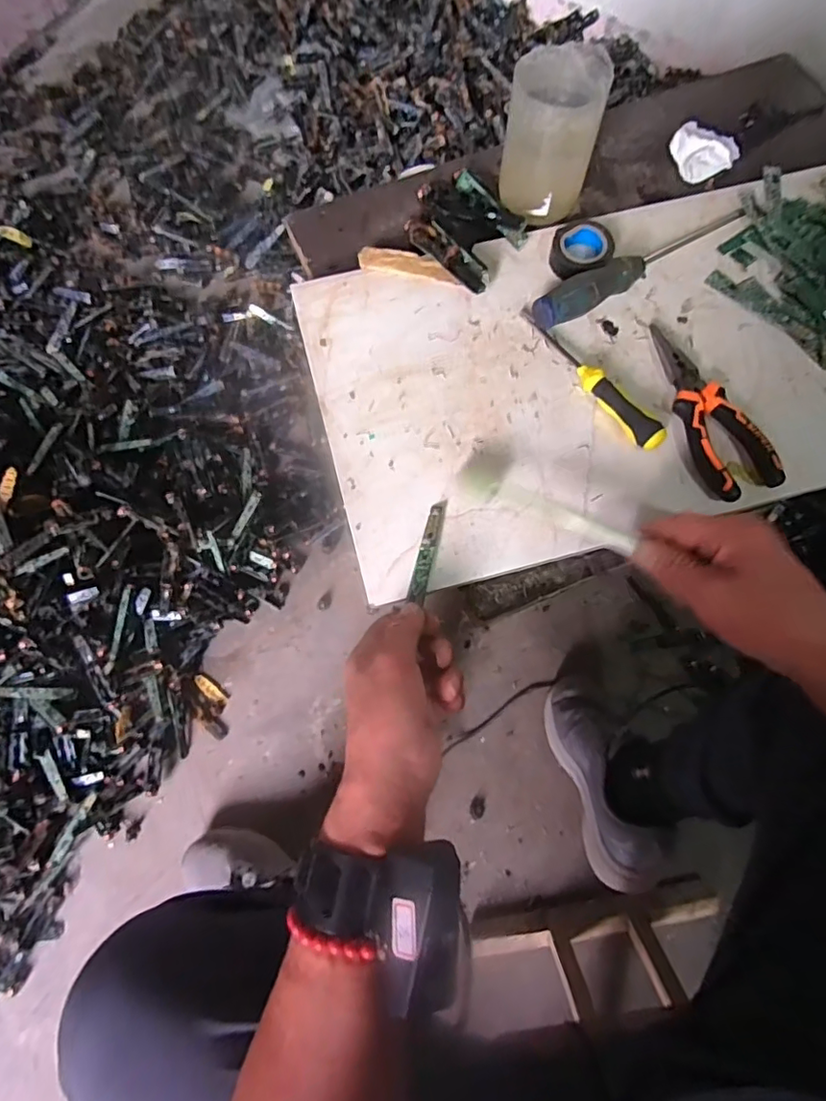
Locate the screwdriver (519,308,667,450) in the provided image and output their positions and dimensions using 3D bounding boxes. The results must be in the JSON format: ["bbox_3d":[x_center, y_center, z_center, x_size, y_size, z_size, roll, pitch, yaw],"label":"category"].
[{"bbox_3d":[0.139,-0.141,0.442,0.018,0.016,0.157,-33,74,-11],"label":"screwdriver"}]

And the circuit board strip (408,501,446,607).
[{"bbox_3d":[0.011,0.000,0.400,0.012,0.005,0.080,13,69,4],"label":"circuit board strip"}]

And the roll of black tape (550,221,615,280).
[{"bbox_3d":[0.145,-0.258,0.484,0.051,0.026,0.057,21,72,7],"label":"roll of black tape"}]

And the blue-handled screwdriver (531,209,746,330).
[{"bbox_3d":[0.199,-0.252,0.481,0.233,0.032,0.029,-35,75,-12],"label":"blue-handled screwdriver"}]

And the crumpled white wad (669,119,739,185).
[{"bbox_3d":[0.284,-0.390,0.538,0.063,0.019,0.063,0,71,-1],"label":"crumpled white wad"}]

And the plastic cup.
[{"bbox_3d":[0.117,-0.353,0.480,0.075,0.105,0.077,0,71,-1],"label":"plastic cup"}]

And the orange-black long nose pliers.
[{"bbox_3d":[0.231,-0.114,0.441,0.053,0.015,0.155,-17,72,-7],"label":"orange-black long nose pliers"}]

